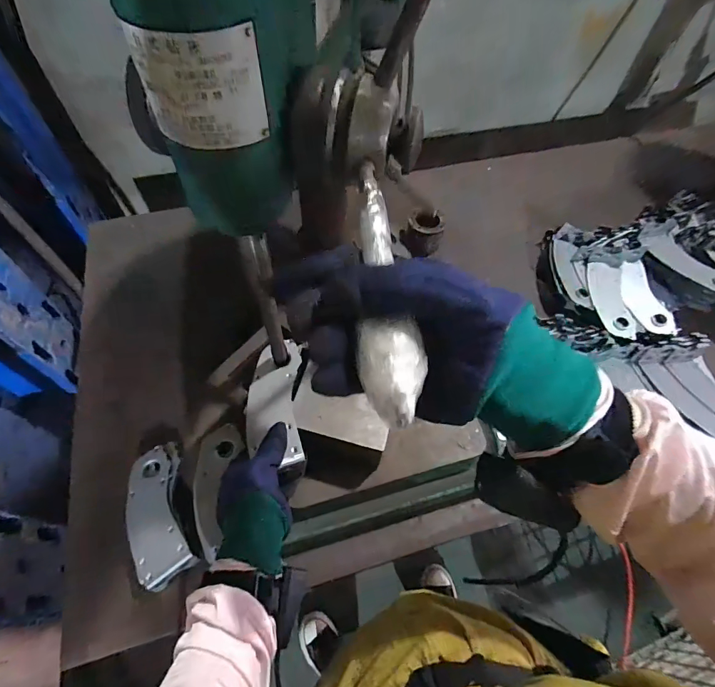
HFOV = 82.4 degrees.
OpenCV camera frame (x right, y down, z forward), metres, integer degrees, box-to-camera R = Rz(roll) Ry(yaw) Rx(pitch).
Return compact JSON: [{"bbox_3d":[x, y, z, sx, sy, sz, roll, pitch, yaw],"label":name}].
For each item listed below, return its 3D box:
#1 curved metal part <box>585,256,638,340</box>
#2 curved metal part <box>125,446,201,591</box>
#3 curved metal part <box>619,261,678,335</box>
[{"bbox_3d":[0.466,-0.087,0.750,0.061,0.024,0.167,3,60,0],"label":"curved metal part"},{"bbox_3d":[-0.275,0.233,0.566,0.070,0.048,0.183,-19,63,-12],"label":"curved metal part"},{"bbox_3d":[0.526,-0.086,0.750,0.063,0.017,0.151,-7,61,-6],"label":"curved metal part"}]

